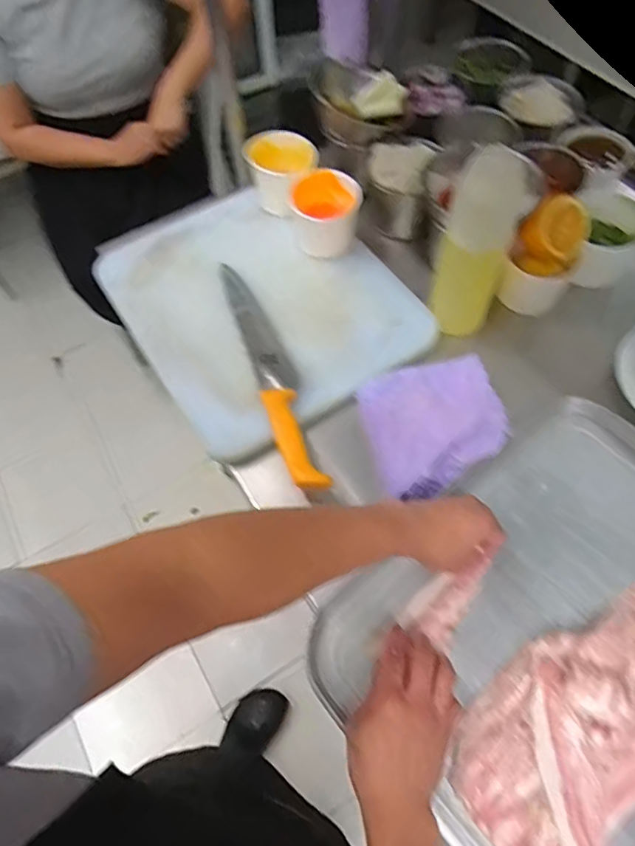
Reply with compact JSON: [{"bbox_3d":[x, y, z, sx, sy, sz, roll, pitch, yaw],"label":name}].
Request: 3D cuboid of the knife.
[{"bbox_3d":[-0.055,-0.074,0.665,0.050,0.028,0.345,-16,62,-7],"label":"knife"}]

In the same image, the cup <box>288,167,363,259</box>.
[{"bbox_3d":[0.010,-0.289,0.747,0.089,0.079,0.094,-14,62,-6],"label":"cup"}]

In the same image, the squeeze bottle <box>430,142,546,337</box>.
[{"bbox_3d":[0.182,-0.192,0.618,0.074,0.223,0.057,22,64,13],"label":"squeeze bottle"}]

